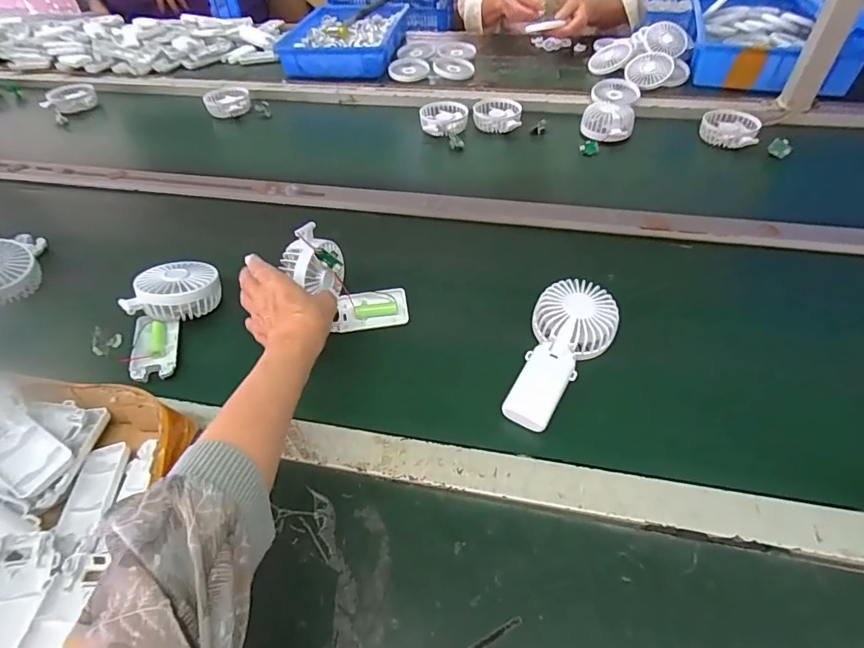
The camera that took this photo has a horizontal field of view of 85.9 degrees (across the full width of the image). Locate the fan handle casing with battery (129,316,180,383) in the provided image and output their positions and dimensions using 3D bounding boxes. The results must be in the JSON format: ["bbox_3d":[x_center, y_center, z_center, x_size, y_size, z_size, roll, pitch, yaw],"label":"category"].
[{"bbox_3d":[-0.313,0.027,0.525,0.046,0.015,0.089,-12,48,-7],"label":"fan handle casing with battery"}]

